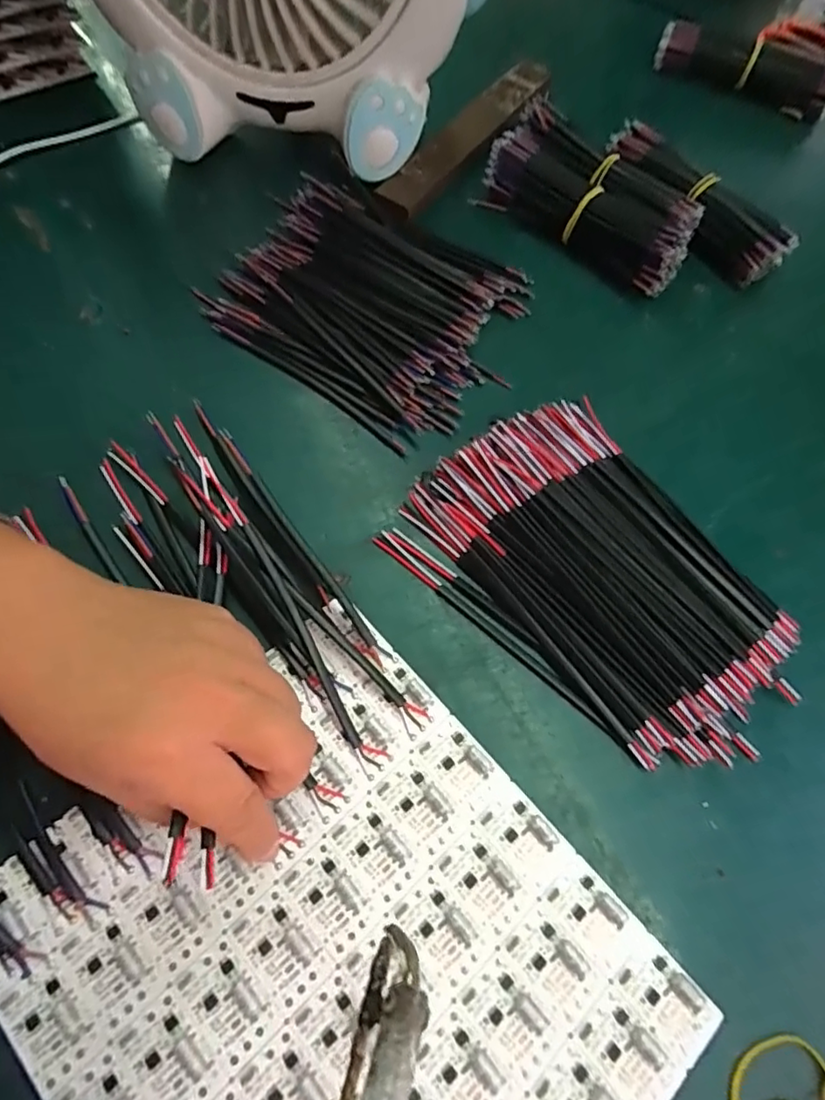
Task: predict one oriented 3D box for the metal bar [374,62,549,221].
[{"bbox_3d":[0.046,-0.308,0.436,0.035,0.014,0.207,36,69,11],"label":"metal bar"}]

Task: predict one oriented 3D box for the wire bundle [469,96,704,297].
[{"bbox_3d":[0.121,-0.236,0.401,0.149,0.040,0.075,37,70,12],"label":"wire bundle"}]

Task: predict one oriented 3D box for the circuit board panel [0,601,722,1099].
[{"bbox_3d":[-0.029,0.169,0.233,0.205,0.008,0.236,-39,74,-18],"label":"circuit board panel"}]

